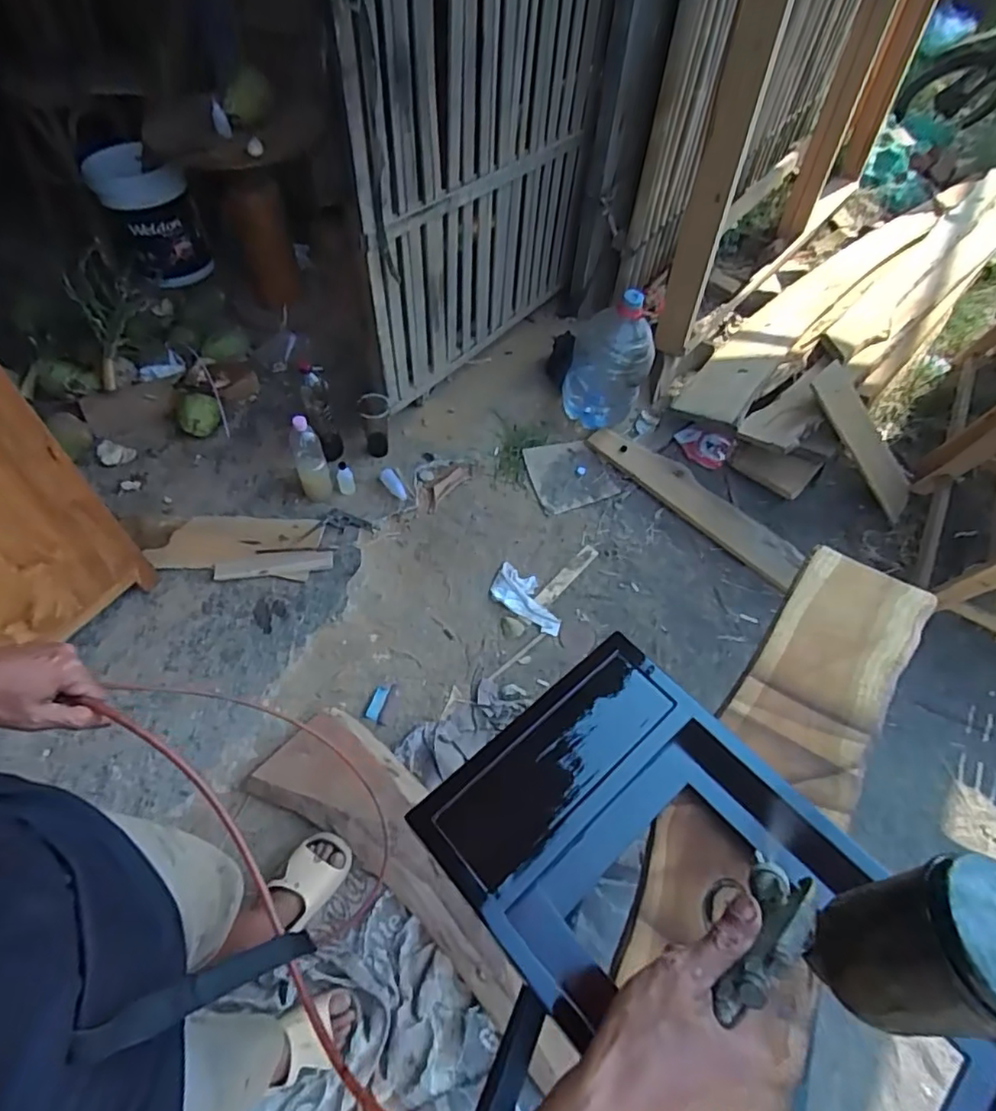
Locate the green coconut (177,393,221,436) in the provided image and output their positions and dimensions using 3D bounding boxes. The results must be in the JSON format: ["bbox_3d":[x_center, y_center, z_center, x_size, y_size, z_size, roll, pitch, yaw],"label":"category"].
[{"bbox_3d":[-0.847,-0.403,1.710,0.099,0.092,0.117,-14,58,-14],"label":"green coconut"}]

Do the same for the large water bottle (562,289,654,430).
[{"bbox_3d":[0.338,-0.602,1.825,0.222,0.397,0.218,8,58,-1],"label":"large water bottle"}]

